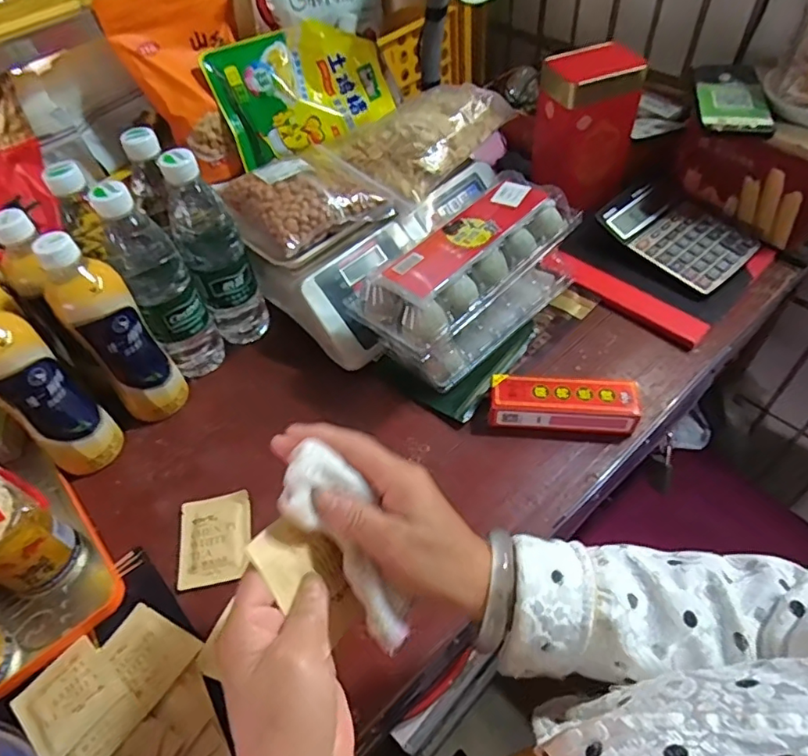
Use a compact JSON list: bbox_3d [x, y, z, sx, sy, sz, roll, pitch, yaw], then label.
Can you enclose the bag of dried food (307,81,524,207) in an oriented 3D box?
[{"bbox_3d":[-0.003,-0.272,0.625,0.152,0.052,0.217,30,58,26],"label":"bag of dried food"}]

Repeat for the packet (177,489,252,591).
[{"bbox_3d":[-0.166,0.140,0.483,0.062,0.005,0.079,-11,50,-5],"label":"packet"}]

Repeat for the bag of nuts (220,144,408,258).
[{"bbox_3d":[-0.099,-0.190,0.581,0.145,0.047,0.133,-33,55,-21],"label":"bag of nuts"}]

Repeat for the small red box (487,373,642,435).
[{"bbox_3d":[0.150,0.023,0.522,0.132,0.032,0.039,5,51,9],"label":"small red box"}]

